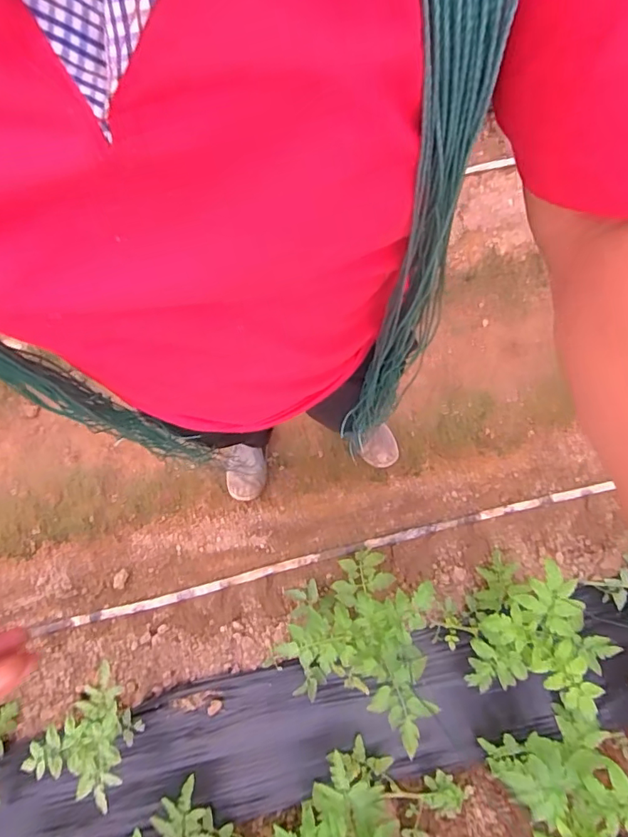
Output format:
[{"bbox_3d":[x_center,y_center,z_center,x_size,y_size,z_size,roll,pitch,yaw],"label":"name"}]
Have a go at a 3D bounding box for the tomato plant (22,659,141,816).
[{"bbox_3d":[-0.428,0.623,0.993,0.172,0.197,0.174,30,79,5],"label":"tomato plant"}]

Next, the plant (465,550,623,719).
[{"bbox_3d":[0.456,0.486,1.088,0.273,0.258,0.283,0,78,-2],"label":"plant"}]

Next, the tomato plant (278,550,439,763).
[{"bbox_3d":[0.080,0.447,1.039,0.269,0.250,0.317,3,78,-1],"label":"tomato plant"}]

